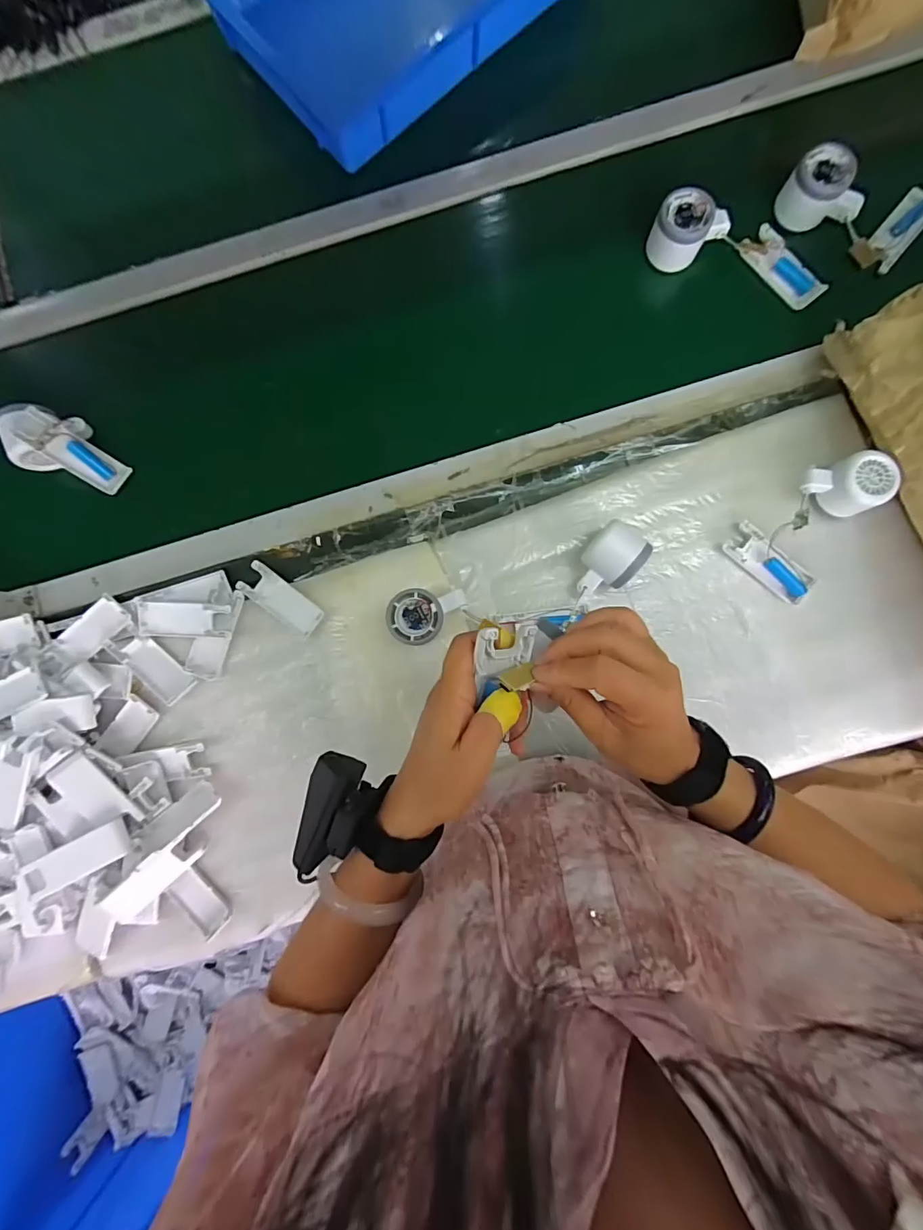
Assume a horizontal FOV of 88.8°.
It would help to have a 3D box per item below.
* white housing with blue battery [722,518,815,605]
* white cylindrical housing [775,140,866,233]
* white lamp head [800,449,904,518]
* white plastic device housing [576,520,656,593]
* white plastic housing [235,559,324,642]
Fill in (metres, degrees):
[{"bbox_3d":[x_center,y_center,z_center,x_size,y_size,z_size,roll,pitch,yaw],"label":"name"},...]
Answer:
[{"bbox_3d":[0.334,-0.055,0.512,0.098,0.016,0.037,43,88,3],"label":"white housing with blue battery"},{"bbox_3d":[0.404,-0.474,0.532,0.079,0.048,0.079,0,86,1],"label":"white cylindrical housing"},{"bbox_3d":[0.406,-0.136,0.500,0.084,0.047,0.062,-18,84,7],"label":"white lamp head"},{"bbox_3d":[0.157,-0.058,0.505,0.054,0.054,0.079,38,88,3],"label":"white plastic device housing"},{"bbox_3d":[-0.202,-0.016,0.528,0.101,0.008,0.041,36,88,3],"label":"white plastic housing"}]

